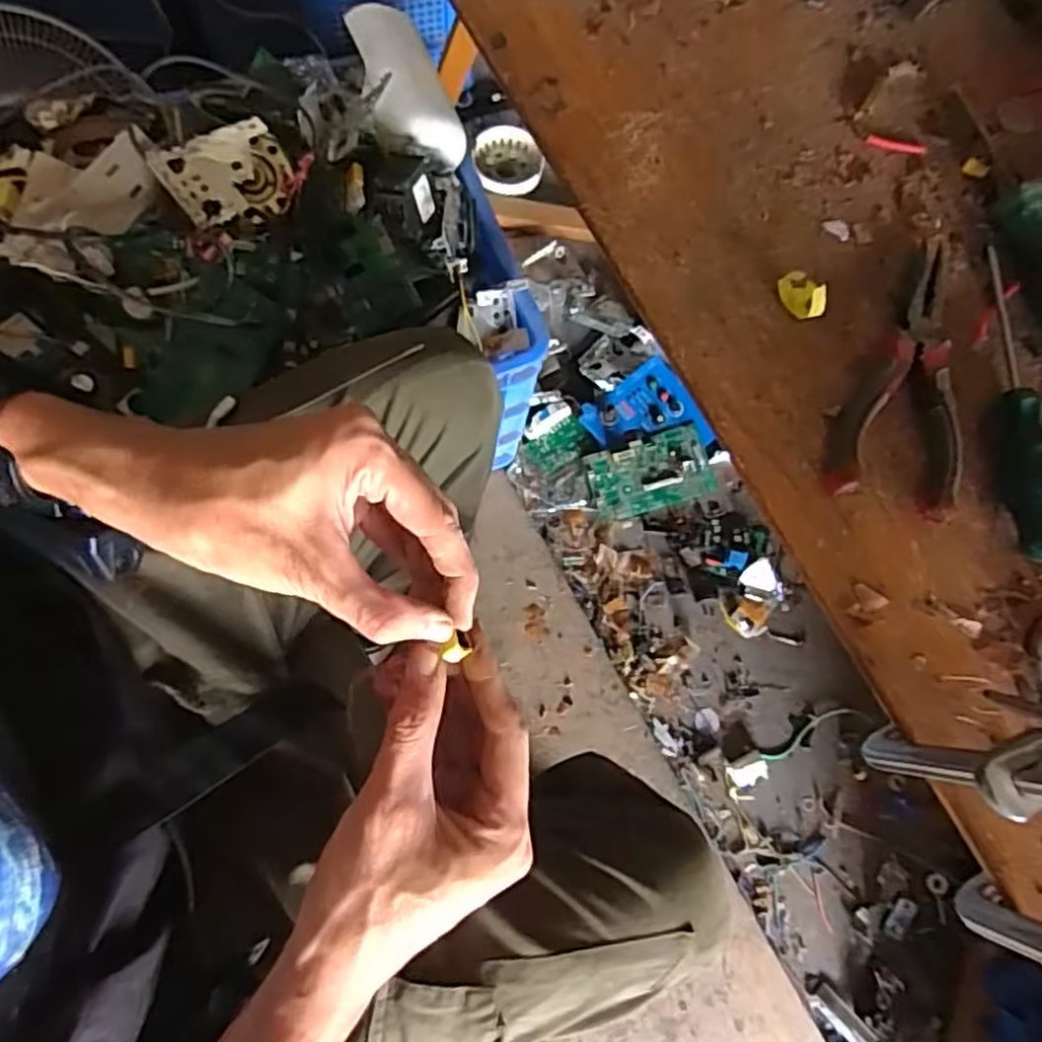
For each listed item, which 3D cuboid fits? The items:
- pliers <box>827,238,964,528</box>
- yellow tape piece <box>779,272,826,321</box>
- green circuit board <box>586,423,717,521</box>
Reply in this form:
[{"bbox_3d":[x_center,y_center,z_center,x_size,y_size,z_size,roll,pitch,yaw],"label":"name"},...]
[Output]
[{"bbox_3d":[0.204,-0.079,0.370,0.061,0.016,0.154,18,76,4],"label":"pliers"},{"bbox_3d":[0.150,-0.120,0.382,0.014,0.017,0.027,-39,80,-10],"label":"yellow tape piece"},{"bbox_3d":[0.194,-0.070,1.079,0.177,0.018,0.110,-17,85,4],"label":"green circuit board"}]

